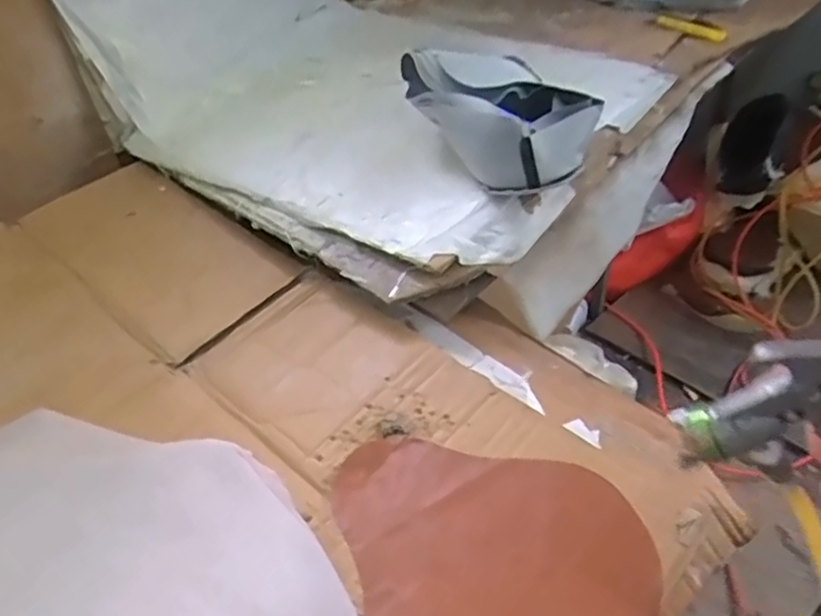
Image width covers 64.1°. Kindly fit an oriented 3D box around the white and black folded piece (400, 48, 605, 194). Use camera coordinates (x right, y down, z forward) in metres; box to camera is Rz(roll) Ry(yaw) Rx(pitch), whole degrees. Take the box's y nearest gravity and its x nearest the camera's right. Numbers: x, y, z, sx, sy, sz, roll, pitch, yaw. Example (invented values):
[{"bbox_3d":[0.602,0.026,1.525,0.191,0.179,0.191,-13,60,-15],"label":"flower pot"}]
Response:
[{"bbox_3d":[0.136,-0.282,0.959,0.185,0.114,0.295,-28,46,-22],"label":"white and black folded piece"}]

